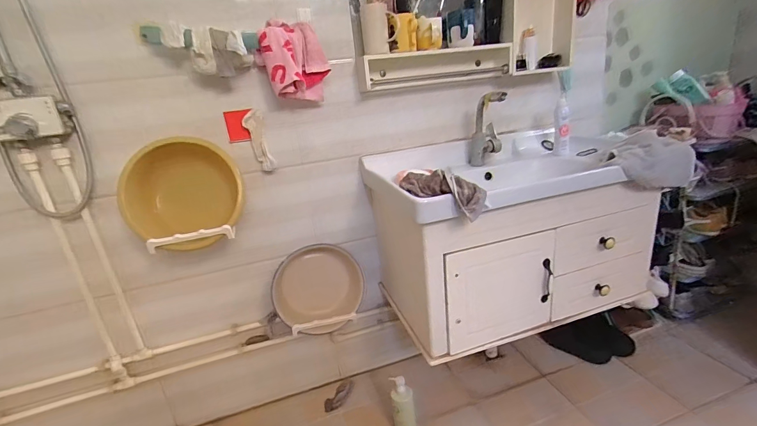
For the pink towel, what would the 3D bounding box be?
[{"bbox_3d":[-0.233,-0.415,0.994,0.182,0.194,0.111,-14,21,-21],"label":"pink towel"}]

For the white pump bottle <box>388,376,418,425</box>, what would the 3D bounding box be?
[{"bbox_3d":[0.084,0.640,1.166,0.073,0.205,0.075,-7,20,-2],"label":"white pump bottle"}]

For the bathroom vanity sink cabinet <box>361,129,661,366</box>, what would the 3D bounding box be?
[{"bbox_3d":[0.397,0.047,1.167,0.768,0.491,0.496,-13,21,-17],"label":"bathroom vanity sink cabinet"}]

